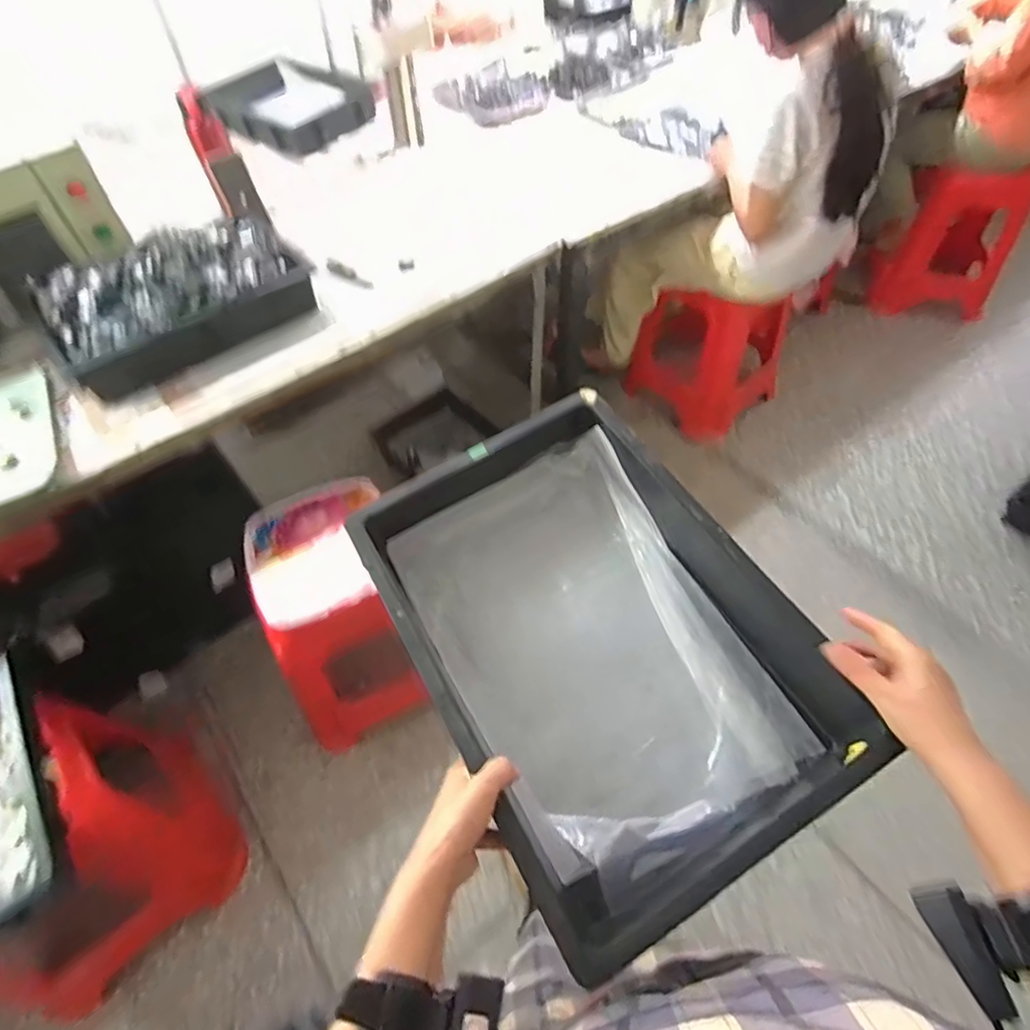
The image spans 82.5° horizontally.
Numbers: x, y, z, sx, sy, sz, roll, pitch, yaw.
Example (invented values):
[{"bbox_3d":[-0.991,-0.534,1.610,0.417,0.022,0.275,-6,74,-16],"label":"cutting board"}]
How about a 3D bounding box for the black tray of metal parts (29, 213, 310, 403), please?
[{"bbox_3d":[-0.609,-0.411,1.056,0.422,0.133,0.297,-30,57,-20],"label":"black tray of metal parts"}]

